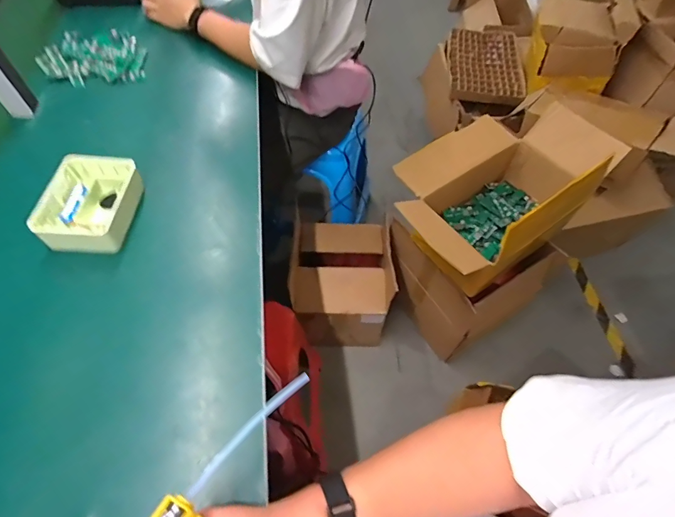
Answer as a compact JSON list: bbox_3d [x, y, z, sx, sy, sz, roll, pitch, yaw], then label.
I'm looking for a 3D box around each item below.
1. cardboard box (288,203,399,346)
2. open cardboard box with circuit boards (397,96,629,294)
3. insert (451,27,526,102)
[{"bbox_3d":[0.014,0.057,1.161,0.278,0.308,0.332,1,58,0],"label":"cardboard box"},{"bbox_3d":[0.360,-0.157,0.947,0.511,0.239,0.332,-31,63,-19],"label":"open cardboard box with circuit boards"},{"bbox_3d":[0.599,-0.798,1.564,0.293,0.045,0.438,9,58,4],"label":"insert"}]

